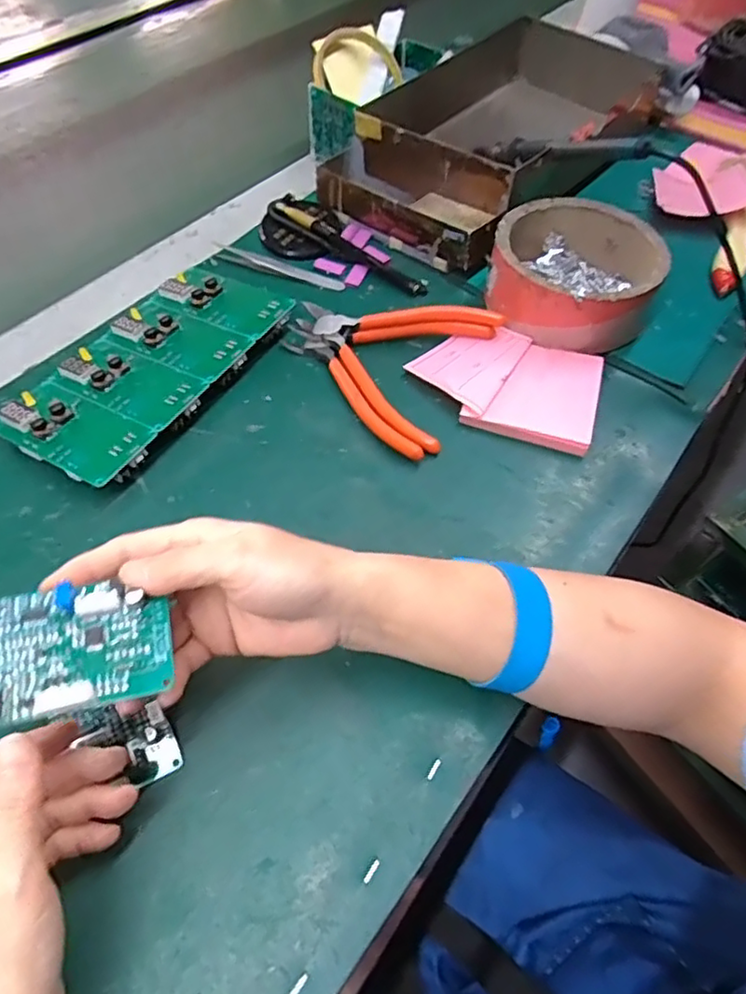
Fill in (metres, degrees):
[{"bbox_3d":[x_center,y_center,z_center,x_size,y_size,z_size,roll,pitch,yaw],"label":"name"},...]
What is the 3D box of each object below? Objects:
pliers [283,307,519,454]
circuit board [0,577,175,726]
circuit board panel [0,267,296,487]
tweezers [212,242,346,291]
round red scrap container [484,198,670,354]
[{"bbox_3d":[-0.011,-0.077,0.427,0.028,0.016,0.146,-32,62,-21],"label":"pliers"},{"bbox_3d":[-0.133,0.059,0.236,0.103,0.020,0.050,-7,56,-16],"label":"circuit board"},{"bbox_3d":[-0.151,-0.091,0.428,0.101,0.023,0.198,29,59,17],"label":"circuit board panel"},{"bbox_3d":[-0.078,-0.185,0.502,0.112,0.008,0.017,19,57,11],"label":"tweezers"},{"bbox_3d":[0.149,-0.165,0.464,0.114,0.056,0.122,1,56,-1],"label":"round red scrap container"}]

